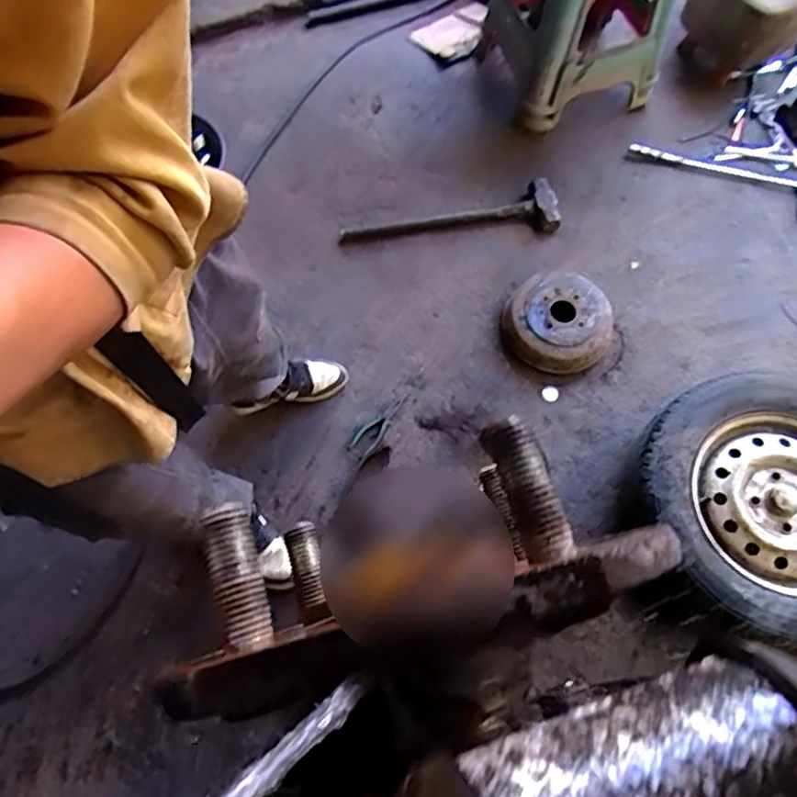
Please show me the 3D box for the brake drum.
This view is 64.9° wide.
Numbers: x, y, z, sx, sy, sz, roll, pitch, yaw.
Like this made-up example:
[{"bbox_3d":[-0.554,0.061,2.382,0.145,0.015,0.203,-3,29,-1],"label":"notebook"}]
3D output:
[{"bbox_3d":[0.385,-0.185,1.512,0.249,0.089,0.248,0,69,0],"label":"brake drum"}]

